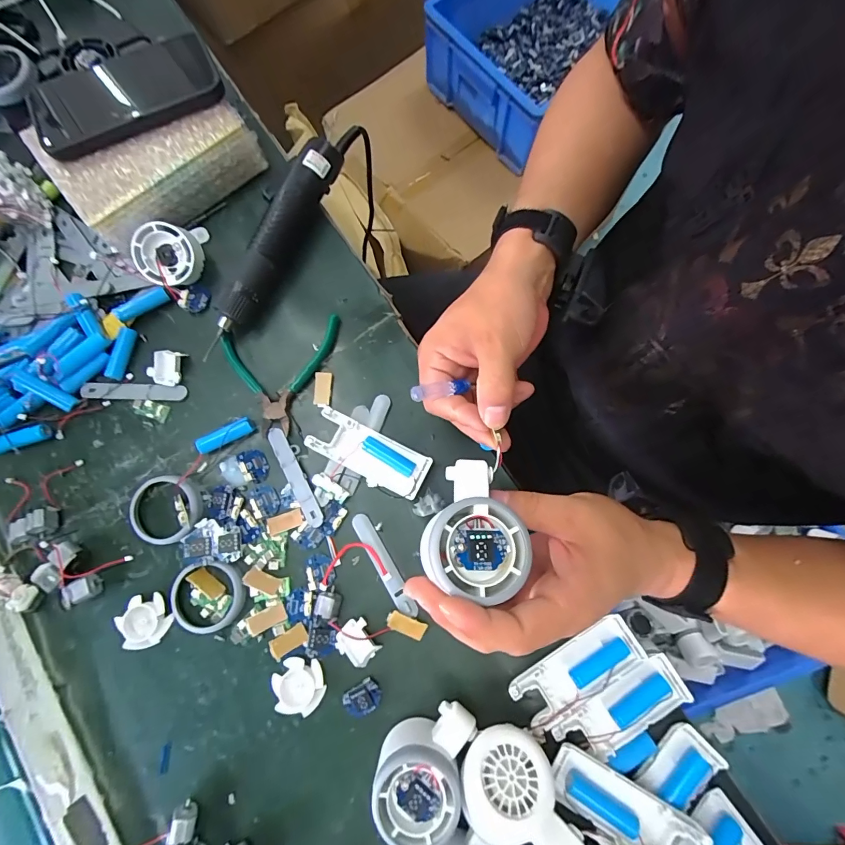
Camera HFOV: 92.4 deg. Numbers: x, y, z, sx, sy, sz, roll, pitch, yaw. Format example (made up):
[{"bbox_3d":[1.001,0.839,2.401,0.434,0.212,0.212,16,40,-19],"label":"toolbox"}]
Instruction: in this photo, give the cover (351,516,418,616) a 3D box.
[{"bbox_3d":[-0.033,0.120,0.341,0.015,0.004,0.093,-31,79,-5],"label":"cover"}]

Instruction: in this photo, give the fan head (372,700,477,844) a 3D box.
[{"bbox_3d":[0.000,0.243,0.292,0.060,0.051,0.078,12,79,4],"label":"fan head"}]

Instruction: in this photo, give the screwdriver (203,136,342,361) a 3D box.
[{"bbox_3d":[-0.138,-0.171,0.382,0.031,0.042,0.217,25,80,6],"label":"screwdriver"}]

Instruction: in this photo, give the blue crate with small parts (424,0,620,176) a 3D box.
[{"bbox_3d":[0.249,-0.751,0.789,0.440,0.152,0.295,-40,81,-7],"label":"blue crate with small parts"}]

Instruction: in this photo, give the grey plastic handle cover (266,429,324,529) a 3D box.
[{"bbox_3d":[-0.112,0.047,0.354,0.015,0.007,0.094,-29,79,-4],"label":"grey plastic handle cover"}]

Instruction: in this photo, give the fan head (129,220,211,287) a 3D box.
[{"bbox_3d":[-0.242,-0.163,0.394,0.058,0.046,0.055,-1,109,-9],"label":"fan head"}]

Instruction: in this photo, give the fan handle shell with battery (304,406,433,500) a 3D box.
[{"bbox_3d":[-0.046,0.027,0.352,0.104,0.018,0.040,26,80,6],"label":"fan handle shell with battery"}]

